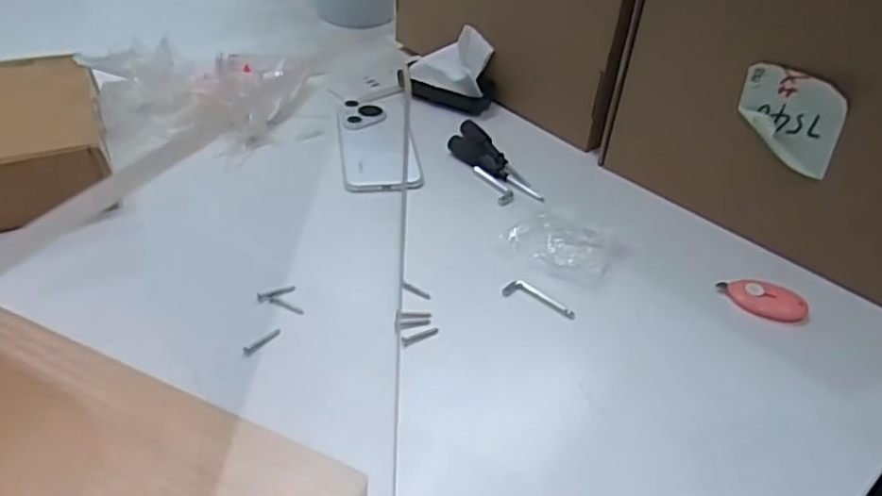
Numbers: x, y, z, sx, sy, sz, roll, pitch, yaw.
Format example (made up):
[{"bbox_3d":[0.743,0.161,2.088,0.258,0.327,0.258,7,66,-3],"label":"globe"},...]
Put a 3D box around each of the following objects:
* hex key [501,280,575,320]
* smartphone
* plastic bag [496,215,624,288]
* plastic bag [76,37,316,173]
[{"bbox_3d":[0.075,0.038,0.487,0.056,0.005,0.018,19,41,15],"label":"hex key"},{"bbox_3d":[-0.062,-0.110,0.637,0.074,0.012,0.169,-2,40,-11],"label":"smartphone"},{"bbox_3d":[0.098,-0.003,0.534,0.091,0.010,0.073,24,42,20],"label":"plastic bag"},{"bbox_3d":[-0.224,-0.159,0.653,0.226,0.043,0.164,-16,44,-25],"label":"plastic bag"}]

